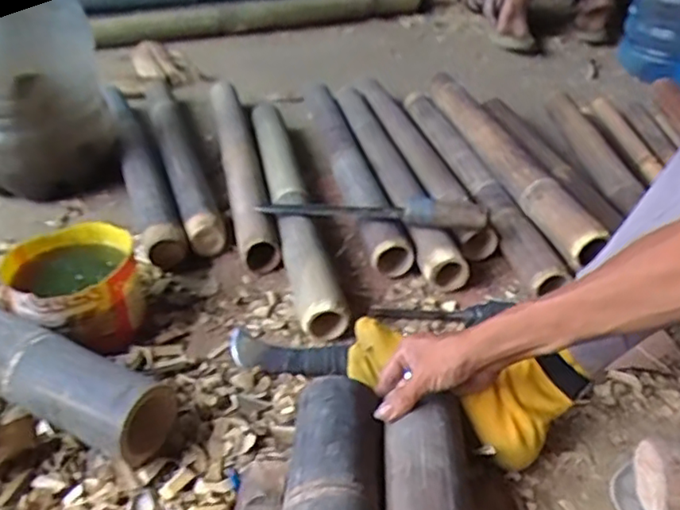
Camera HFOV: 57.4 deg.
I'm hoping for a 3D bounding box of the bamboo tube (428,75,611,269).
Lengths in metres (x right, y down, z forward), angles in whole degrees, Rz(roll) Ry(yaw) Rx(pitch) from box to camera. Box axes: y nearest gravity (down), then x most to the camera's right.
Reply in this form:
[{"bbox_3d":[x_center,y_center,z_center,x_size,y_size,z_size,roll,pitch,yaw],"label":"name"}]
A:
[{"bbox_3d":[0.247,-0.160,0.948,0.055,0.050,0.525,-6,36,-11],"label":"bamboo tube"}]

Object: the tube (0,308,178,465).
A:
[{"bbox_3d":[-0.442,0.086,0.709,0.612,0.076,0.076,15,36,24],"label":"tube"}]

